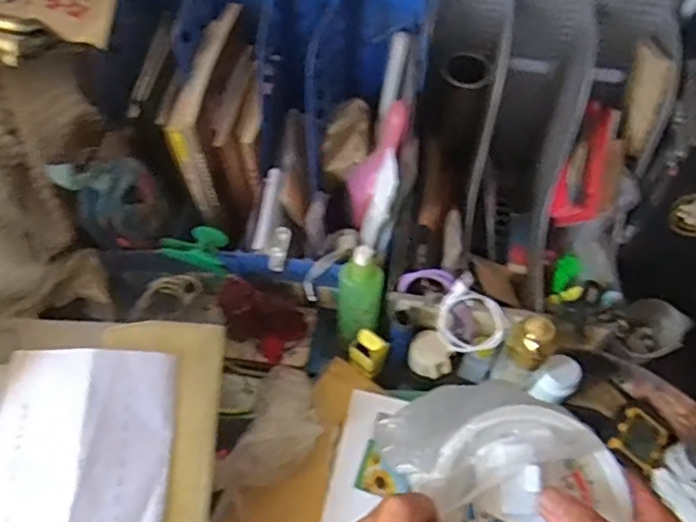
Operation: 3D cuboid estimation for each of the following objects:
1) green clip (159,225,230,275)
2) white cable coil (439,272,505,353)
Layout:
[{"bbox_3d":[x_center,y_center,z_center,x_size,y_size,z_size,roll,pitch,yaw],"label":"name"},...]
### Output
[{"bbox_3d":[-0.167,-0.014,0.679,0.069,0.038,0.036,4,58,2],"label":"green clip"},{"bbox_3d":[0.130,0.059,0.657,0.074,0.074,0.018,37,24,-3],"label":"white cable coil"}]

